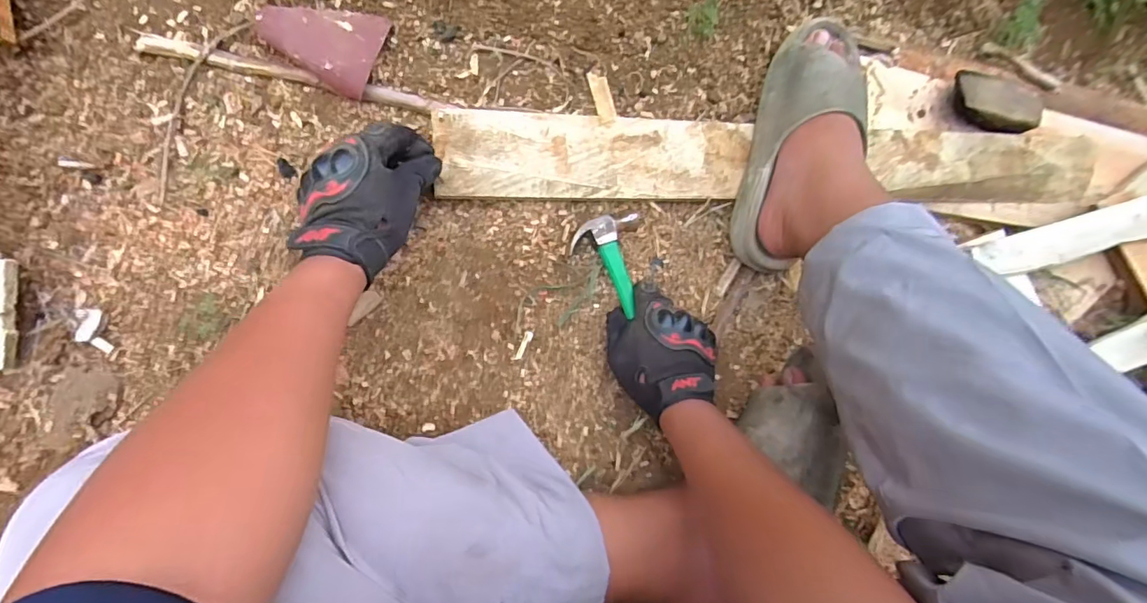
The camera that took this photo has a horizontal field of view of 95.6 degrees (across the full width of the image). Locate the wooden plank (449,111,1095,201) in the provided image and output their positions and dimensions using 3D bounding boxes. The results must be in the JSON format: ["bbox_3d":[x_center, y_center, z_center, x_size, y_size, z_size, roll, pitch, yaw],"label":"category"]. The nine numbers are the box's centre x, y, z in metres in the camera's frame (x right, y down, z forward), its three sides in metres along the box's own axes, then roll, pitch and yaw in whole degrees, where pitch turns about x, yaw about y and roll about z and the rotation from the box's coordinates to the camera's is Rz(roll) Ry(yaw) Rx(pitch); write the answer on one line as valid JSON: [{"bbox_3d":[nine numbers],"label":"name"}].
[{"bbox_3d":[0.304,-0.172,0.650,0.919,0.030,0.091,-3,92,-15],"label":"wooden plank"}]

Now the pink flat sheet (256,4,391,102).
[{"bbox_3d":[-0.241,-0.256,0.499,0.102,0.022,0.079,25,89,-6],"label":"pink flat sheet"}]

